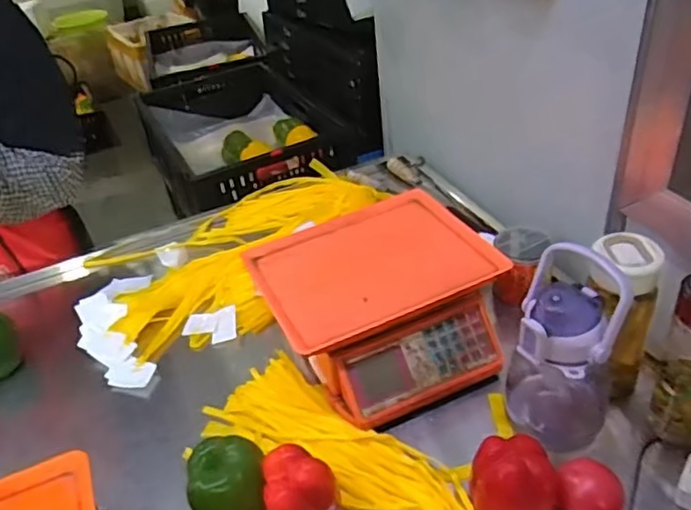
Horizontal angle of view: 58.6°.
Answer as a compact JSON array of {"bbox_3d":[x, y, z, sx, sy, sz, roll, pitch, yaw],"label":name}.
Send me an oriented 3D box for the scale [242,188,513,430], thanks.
[{"bbox_3d":[0.043,0.055,0.848,0.296,0.119,0.303,-19,38,-16],"label":"scale"}]

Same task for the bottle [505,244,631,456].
[{"bbox_3d":[0.239,0.117,0.683,0.109,0.252,0.093,8,39,20],"label":"bottle"}]

